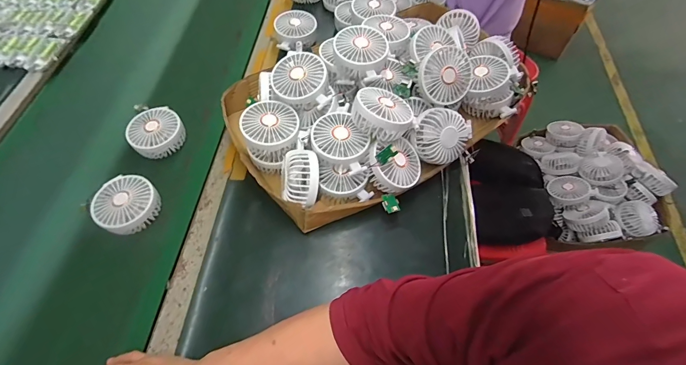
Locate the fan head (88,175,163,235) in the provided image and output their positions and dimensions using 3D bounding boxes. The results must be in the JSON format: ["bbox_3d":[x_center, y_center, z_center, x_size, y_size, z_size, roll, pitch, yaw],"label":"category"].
[{"bbox_3d":[-0.335,0.037,0.537,0.088,0.059,0.085,40,67,18],"label":"fan head"}]

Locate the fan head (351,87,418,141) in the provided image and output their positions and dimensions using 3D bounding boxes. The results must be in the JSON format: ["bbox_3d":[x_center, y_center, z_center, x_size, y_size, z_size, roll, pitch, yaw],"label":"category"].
[{"bbox_3d":[0.058,-0.102,0.506,0.092,0.049,0.082,9,52,-17],"label":"fan head"}]

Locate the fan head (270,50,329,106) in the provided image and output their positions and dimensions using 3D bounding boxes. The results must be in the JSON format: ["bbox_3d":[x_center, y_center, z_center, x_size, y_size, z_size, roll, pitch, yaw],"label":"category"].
[{"bbox_3d":[-0.067,-0.163,0.543,0.088,0.038,0.082,-8,73,7],"label":"fan head"}]

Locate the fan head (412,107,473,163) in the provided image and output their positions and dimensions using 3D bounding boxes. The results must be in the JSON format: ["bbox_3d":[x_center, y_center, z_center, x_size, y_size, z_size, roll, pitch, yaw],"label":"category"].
[{"bbox_3d":[0.155,-0.073,0.538,0.088,0.040,0.086,33,98,-9],"label":"fan head"}]

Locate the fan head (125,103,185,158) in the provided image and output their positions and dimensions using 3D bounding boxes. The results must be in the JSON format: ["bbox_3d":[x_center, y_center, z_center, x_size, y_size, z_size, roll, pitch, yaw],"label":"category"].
[{"bbox_3d":[-0.323,-0.089,0.592,0.082,0.044,0.082,1,61,-2],"label":"fan head"}]

